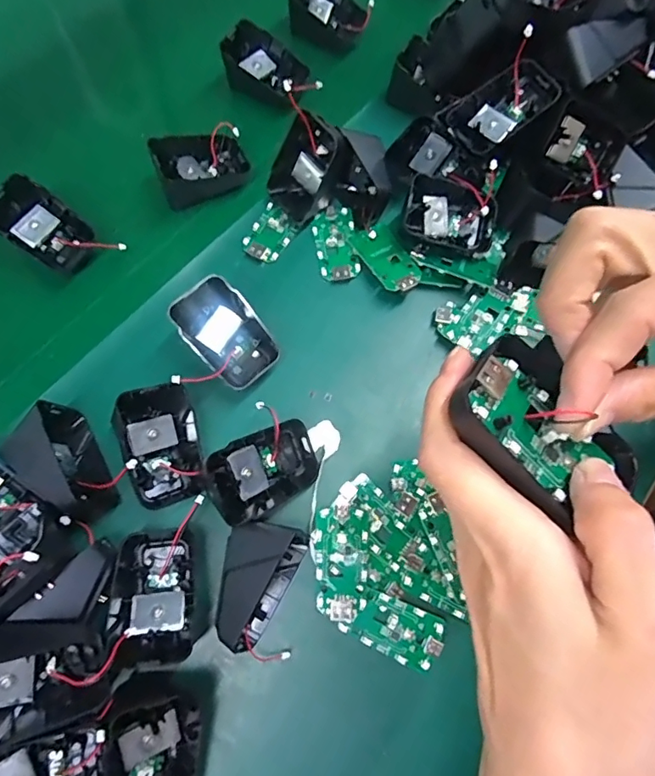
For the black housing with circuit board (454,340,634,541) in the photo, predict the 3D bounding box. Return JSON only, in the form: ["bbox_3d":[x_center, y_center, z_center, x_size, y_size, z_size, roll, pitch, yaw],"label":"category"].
[{"bbox_3d":[0.073,0.013,0.171,0.046,0.022,0.061,-38,76,-13],"label":"black housing with circuit board"}]

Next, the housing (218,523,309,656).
[{"bbox_3d":[-0.042,0.107,0.282,0.039,0.043,0.066,26,72,5],"label":"housing"}]

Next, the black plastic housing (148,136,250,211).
[{"bbox_3d":[-0.094,-0.169,0.377,0.065,0.031,0.045,-15,73,-9],"label":"black plastic housing"}]

